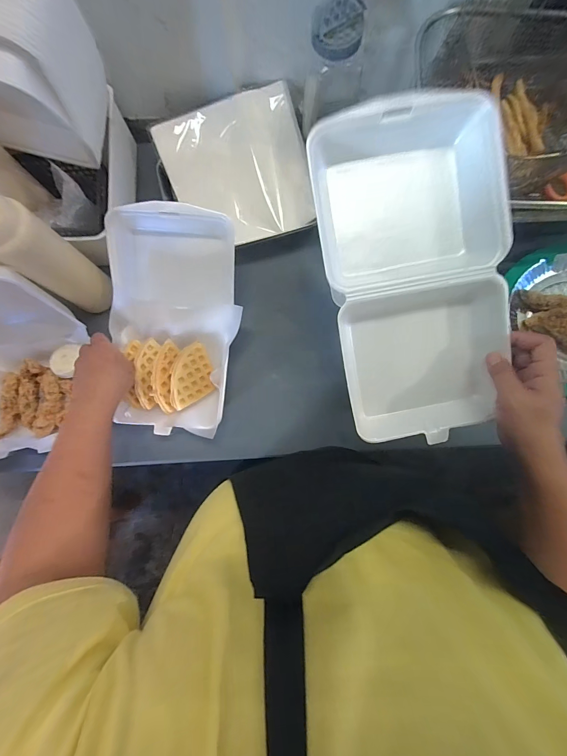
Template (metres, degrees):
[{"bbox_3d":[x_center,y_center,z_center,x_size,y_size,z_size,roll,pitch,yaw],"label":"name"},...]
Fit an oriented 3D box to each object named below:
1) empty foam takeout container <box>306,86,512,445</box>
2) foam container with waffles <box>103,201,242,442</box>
[{"bbox_3d":[0.145,-0.112,0.352,0.194,0.065,0.369,-9,101,1],"label":"empty foam takeout container"},{"bbox_3d":[-0.176,-0.087,0.491,0.201,0.082,0.336,5,83,2],"label":"foam container with waffles"}]

